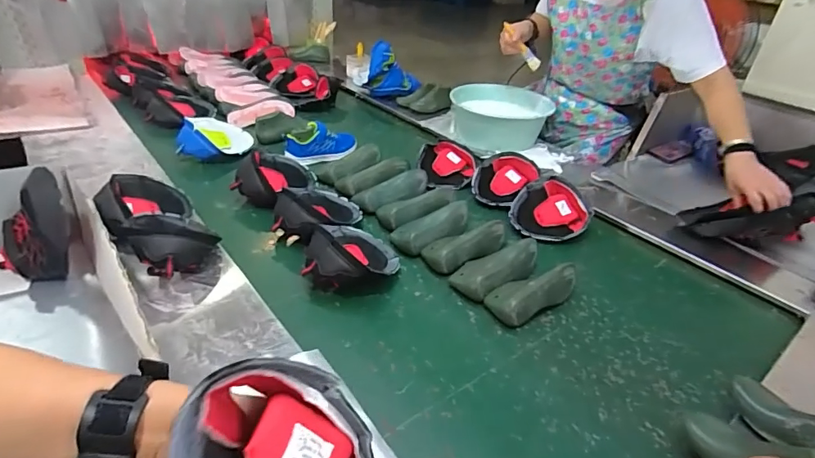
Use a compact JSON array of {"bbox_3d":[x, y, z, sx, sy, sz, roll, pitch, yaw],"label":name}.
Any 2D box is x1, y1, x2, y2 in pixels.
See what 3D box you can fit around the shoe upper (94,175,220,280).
[{"bbox_3d":[-0.455,-0.005,0.847,0.151,0.095,0.286,-21,42,-34],"label":"shoe upper"}]

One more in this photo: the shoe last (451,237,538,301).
[{"bbox_3d":[0.172,0.072,0.875,0.184,0.057,0.078,-16,39,-29],"label":"shoe last"}]

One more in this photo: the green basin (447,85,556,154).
[{"bbox_3d":[0.295,-0.357,1.474,0.315,0.112,0.299,6,33,1],"label":"green basin"}]

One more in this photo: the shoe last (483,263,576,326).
[{"bbox_3d":[0.231,0.108,0.833,0.185,0.059,0.090,-18,40,-31],"label":"shoe last"}]

